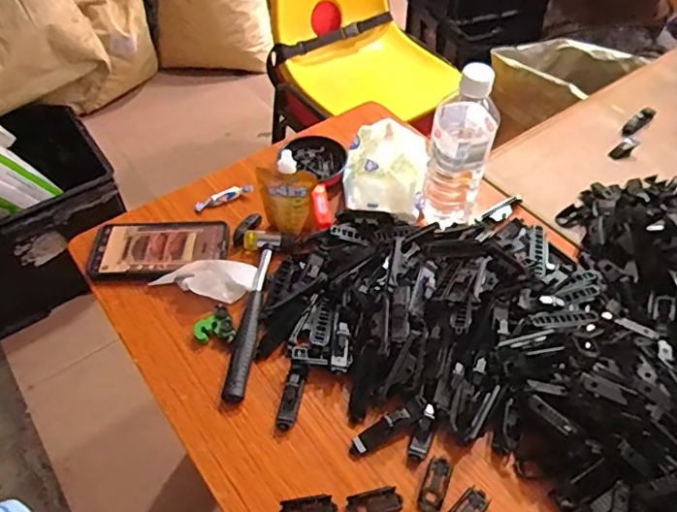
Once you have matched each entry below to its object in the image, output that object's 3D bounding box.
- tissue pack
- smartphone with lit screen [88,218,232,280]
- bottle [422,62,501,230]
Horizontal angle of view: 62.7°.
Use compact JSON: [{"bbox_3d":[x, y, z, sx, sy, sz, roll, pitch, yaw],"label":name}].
[{"bbox_3d":[0.064,-0.121,0.735,0.103,0.056,0.148,6,50,7],"label":"tissue pack"},{"bbox_3d":[-0.216,-0.011,0.668,0.158,0.017,0.085,1,55,1],"label":"smartphone with lit screen"},{"bbox_3d":[0.138,-0.118,0.636,0.069,0.207,0.071,12,51,11],"label":"bottle"}]

